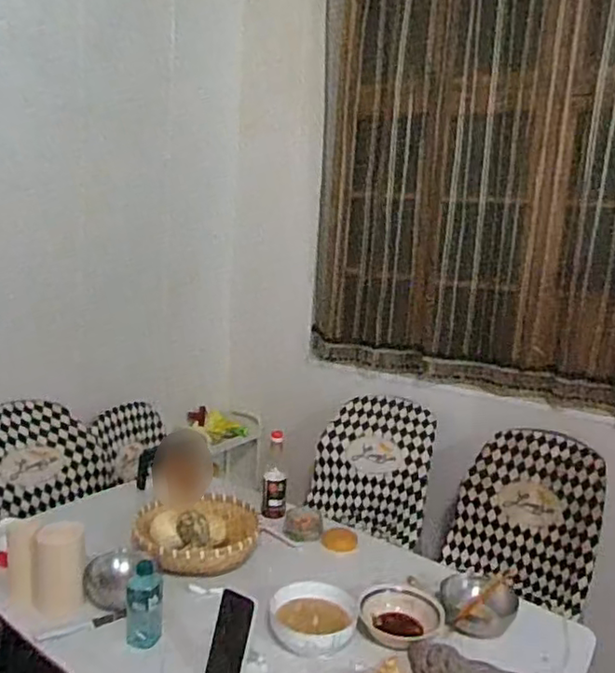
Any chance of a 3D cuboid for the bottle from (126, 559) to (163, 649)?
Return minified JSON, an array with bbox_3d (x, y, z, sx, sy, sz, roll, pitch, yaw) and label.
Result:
[{"bbox_3d":[-0.299,0.490,1.152,0.064,0.146,0.058,1,11,-12],"label":"bottle"}]

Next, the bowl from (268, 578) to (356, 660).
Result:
[{"bbox_3d":[0.011,0.536,1.200,0.164,0.048,0.157,3,10,-1],"label":"bowl"}]

